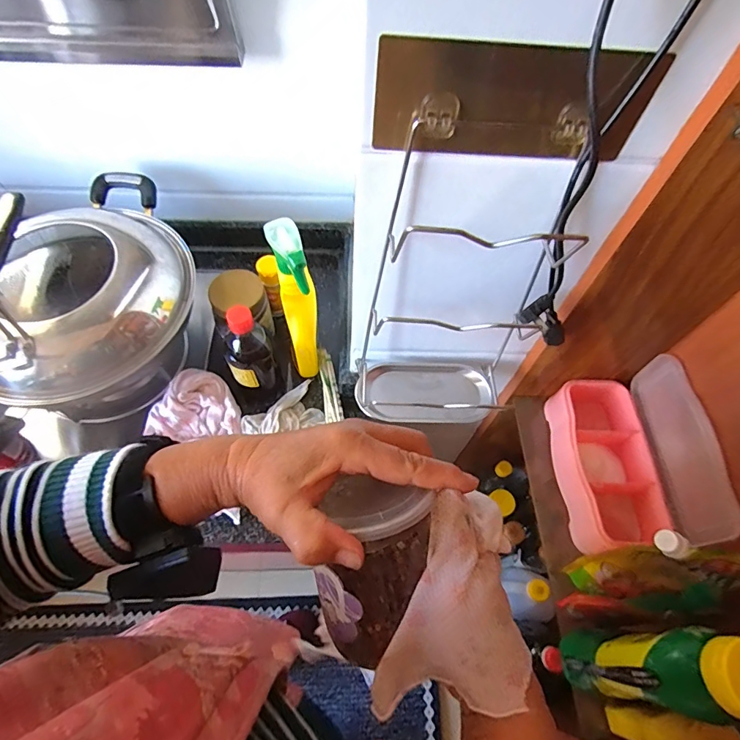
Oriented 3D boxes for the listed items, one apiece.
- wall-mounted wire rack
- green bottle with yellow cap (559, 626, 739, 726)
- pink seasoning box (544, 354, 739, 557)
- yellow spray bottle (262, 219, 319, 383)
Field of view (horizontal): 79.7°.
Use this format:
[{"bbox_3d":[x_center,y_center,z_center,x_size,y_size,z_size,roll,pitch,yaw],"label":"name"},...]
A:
[{"bbox_3d":[0.084,-0.055,0.476,0.180,0.349,0.108,1,61,-2],"label":"wall-mounted wire rack"},{"bbox_3d":[0.261,0.279,0.418,0.069,0.237,0.061,7,61,1],"label":"green bottle with yellow cap"},{"bbox_3d":[0.334,0.109,0.583,0.127,0.148,0.230,2,61,-2],"label":"pink seasoning box"},{"bbox_3d":[-0.098,-0.088,0.608,0.044,0.264,0.082,-10,62,-8],"label":"yellow spray bottle"}]

